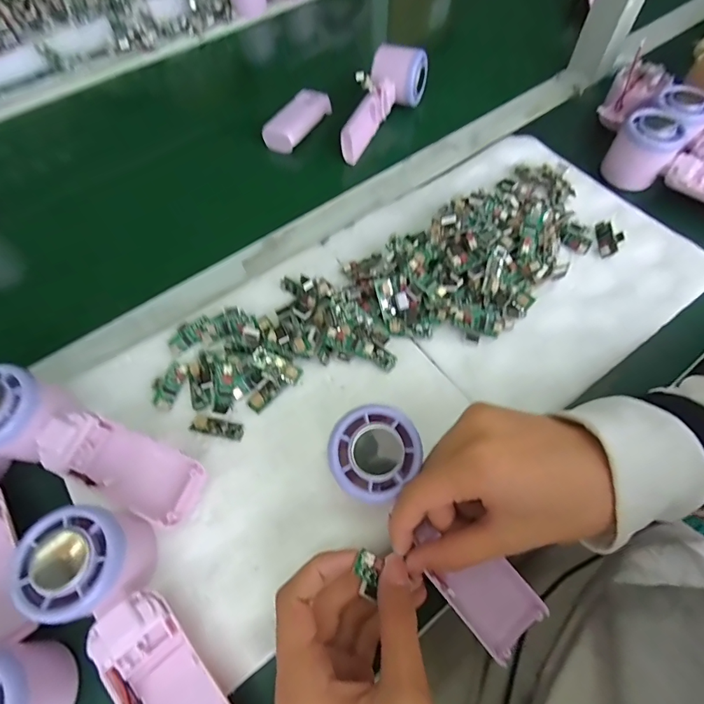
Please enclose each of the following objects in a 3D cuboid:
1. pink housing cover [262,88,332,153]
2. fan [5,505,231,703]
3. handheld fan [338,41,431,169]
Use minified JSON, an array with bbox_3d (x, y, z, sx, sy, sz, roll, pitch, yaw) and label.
[{"bbox_3d":[-0.063,-0.281,0.494,0.042,0.021,0.105,26,65,15],"label":"pink housing cover"},{"bbox_3d":[-0.120,0.162,0.235,0.057,0.053,0.167,-35,84,-16],"label":"fan"},{"bbox_3d":[0.027,-0.291,0.480,0.051,0.062,0.153,32,79,17],"label":"handheld fan"}]

